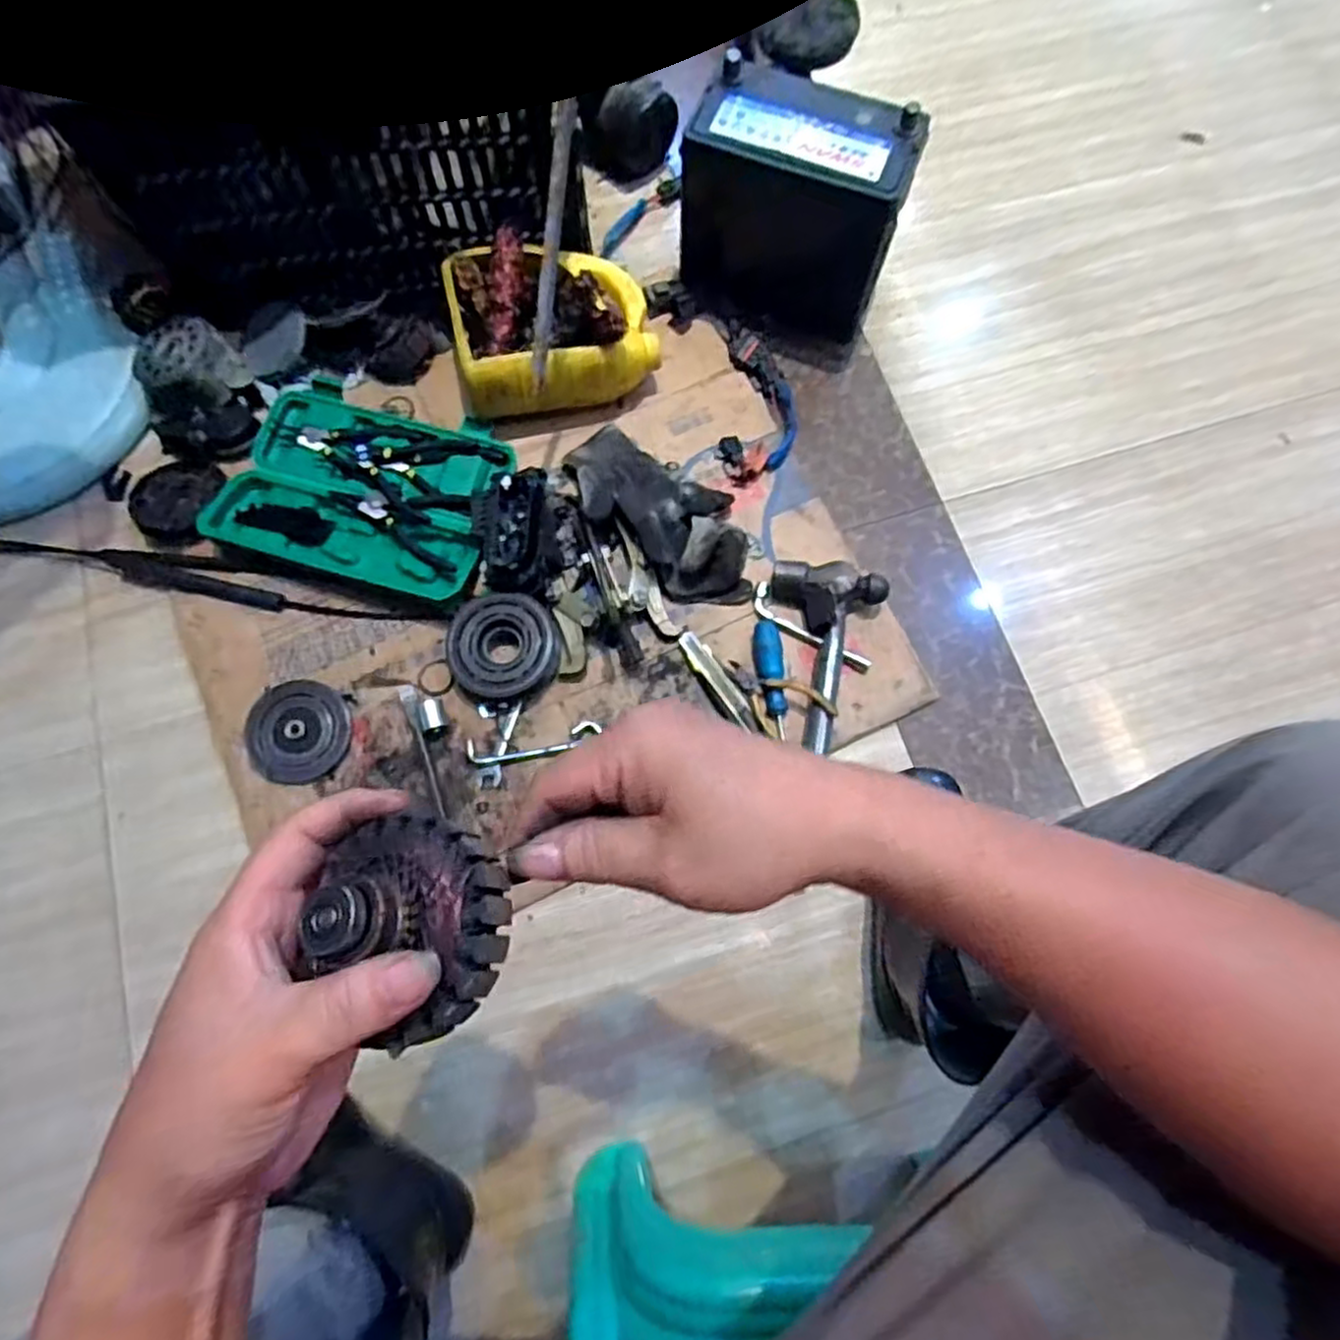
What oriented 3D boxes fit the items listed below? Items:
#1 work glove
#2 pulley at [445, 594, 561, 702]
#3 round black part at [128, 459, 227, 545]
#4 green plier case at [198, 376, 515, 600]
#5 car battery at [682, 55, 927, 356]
[{"bbox_3d":[-0.012,-0.175,0.808,0.260,0.057,0.129,38,77,13],"label":"work glove"},{"bbox_3d":[-0.174,-0.022,0.777,0.110,0.036,0.106,-10,80,0],"label":"pulley"},{"bbox_3d":[-0.559,-0.190,0.832,0.103,0.015,0.099,0,72,1],"label":"round black part"},{"bbox_3d":[-0.345,-0.203,0.838,0.310,0.033,0.222,16,73,7],"label":"green plier case"},{"bbox_3d":[0.140,-0.515,0.837,0.232,0.198,0.137,29,75,10],"label":"car battery"}]

